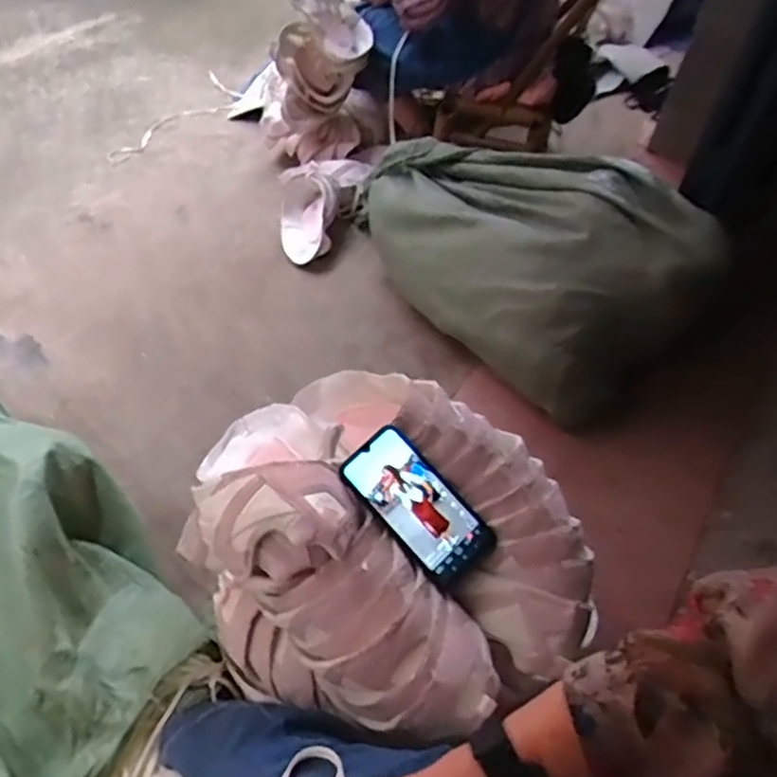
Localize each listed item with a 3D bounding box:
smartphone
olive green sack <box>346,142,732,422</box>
[{"bbox_3d":[0.031,0.120,0.667,0.080,0.016,0.165,-43,84,-16],"label":"smartphone"},{"bbox_3d":[0.259,-0.297,1.305,0.390,0.289,0.686,-32,60,-27],"label":"olive green sack"}]

